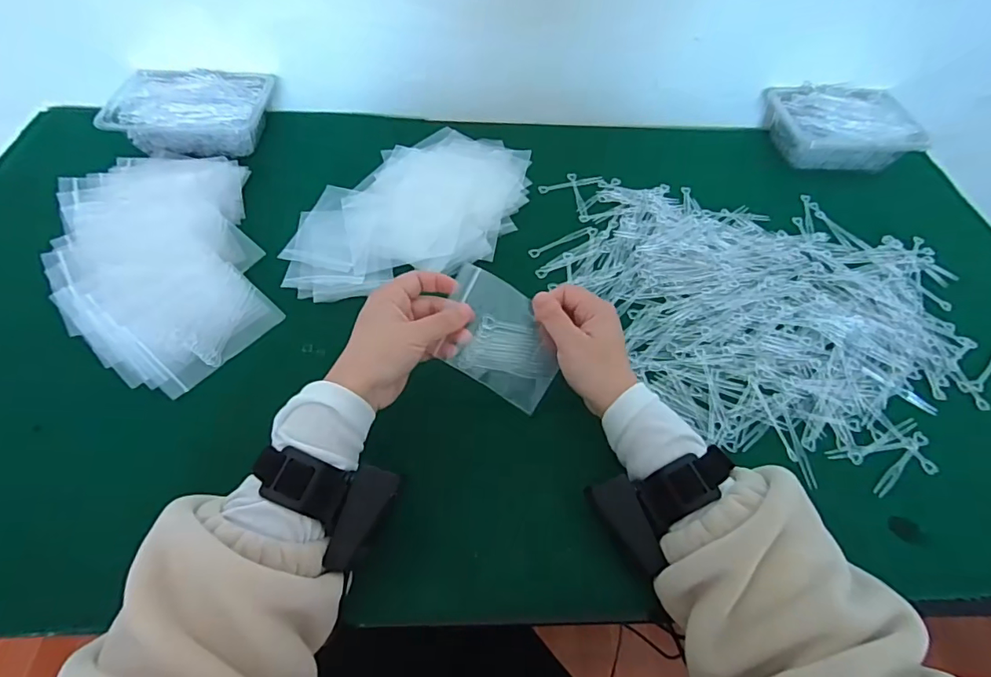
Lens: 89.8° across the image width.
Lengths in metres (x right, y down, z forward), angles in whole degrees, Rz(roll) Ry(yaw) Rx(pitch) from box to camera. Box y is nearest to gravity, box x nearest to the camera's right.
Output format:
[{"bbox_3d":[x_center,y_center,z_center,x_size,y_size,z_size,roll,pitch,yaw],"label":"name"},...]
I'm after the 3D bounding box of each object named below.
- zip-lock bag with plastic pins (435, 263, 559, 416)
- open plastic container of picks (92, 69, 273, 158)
[{"bbox_3d":[0.006,0.002,0.416,0.109,0.017,0.080,34,83,-22],"label":"zip-lock bag with plastic pins"},{"bbox_3d":[-0.374,-0.281,0.622,0.176,0.050,0.119,3,55,-2],"label":"open plastic container of picks"}]

